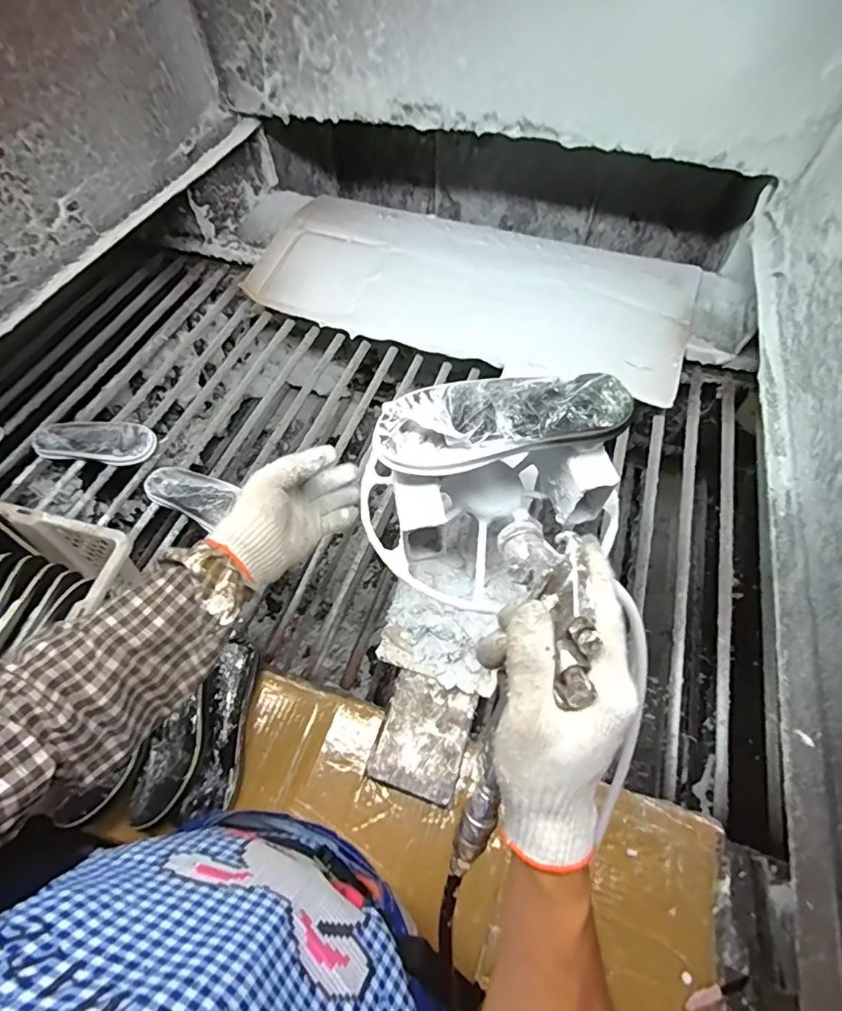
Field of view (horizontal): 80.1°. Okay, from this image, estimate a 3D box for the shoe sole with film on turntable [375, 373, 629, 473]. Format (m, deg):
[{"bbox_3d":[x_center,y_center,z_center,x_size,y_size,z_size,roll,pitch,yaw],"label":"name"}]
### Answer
[{"bbox_3d":[0.073,-0.081,0.456,0.225,0.031,0.086,-5,58,-4],"label":"shoe sole with film on turntable"}]

